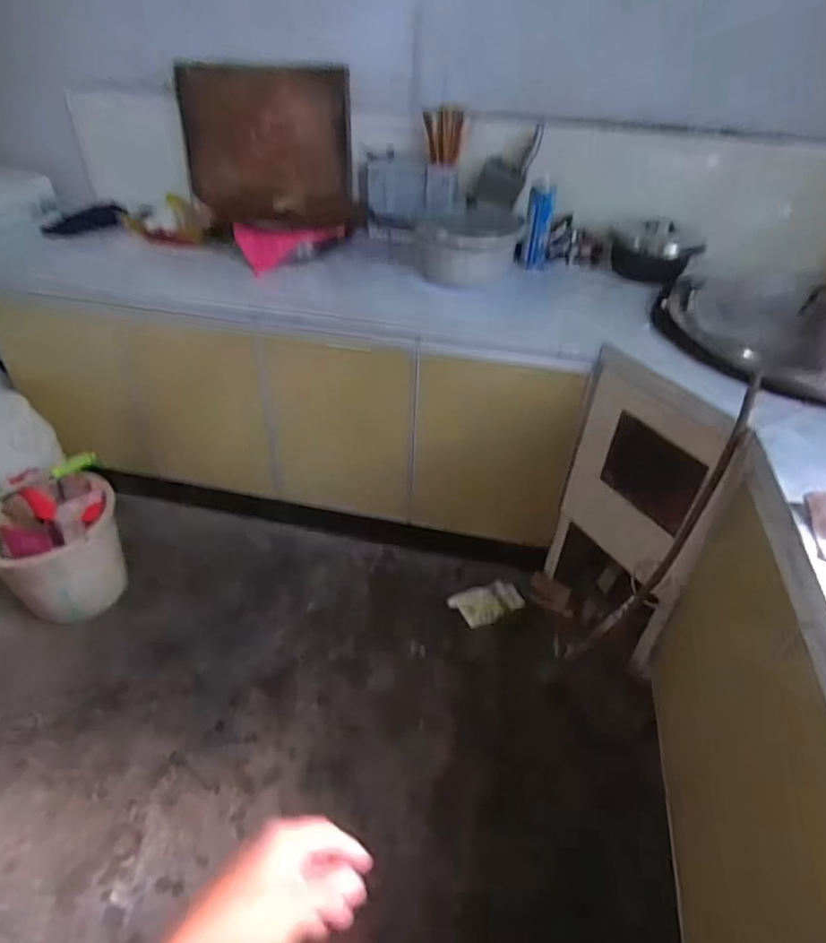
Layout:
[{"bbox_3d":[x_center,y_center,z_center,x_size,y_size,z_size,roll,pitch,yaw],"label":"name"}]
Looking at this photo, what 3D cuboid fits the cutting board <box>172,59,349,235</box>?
[{"bbox_3d":[-0.397,-0.866,1.561,0.449,0.381,0.042,5,41,6],"label":"cutting board"}]

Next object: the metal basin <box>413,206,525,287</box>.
[{"bbox_3d":[0.134,-0.546,1.359,0.214,0.139,0.219,2,40,-1],"label":"metal basin"}]

